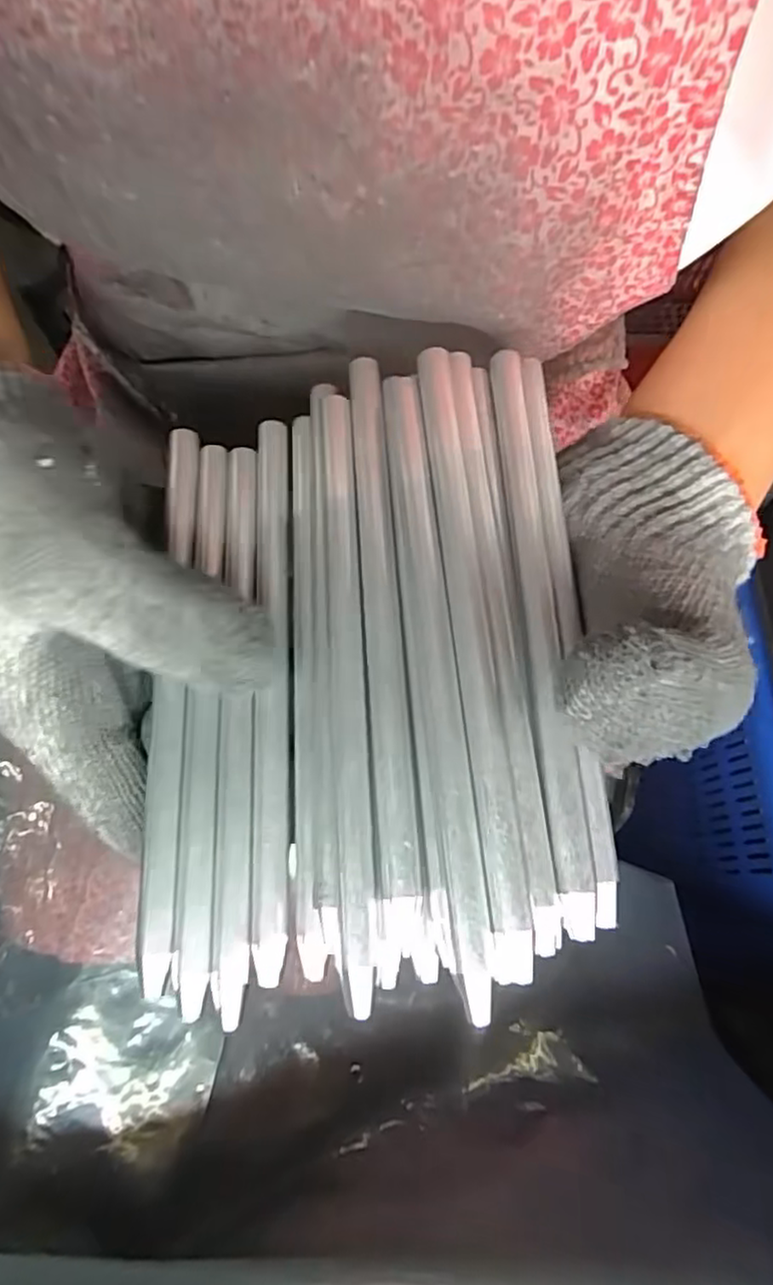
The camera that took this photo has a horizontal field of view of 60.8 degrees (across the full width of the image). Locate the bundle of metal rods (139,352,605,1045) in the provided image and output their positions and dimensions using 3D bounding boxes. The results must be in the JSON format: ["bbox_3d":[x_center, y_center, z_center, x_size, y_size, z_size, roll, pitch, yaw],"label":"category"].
[{"bbox_3d":[-0.008,-0.002,0.164,0.105,0.027,0.160,-3,71,0],"label":"bundle of metal rods"}]

